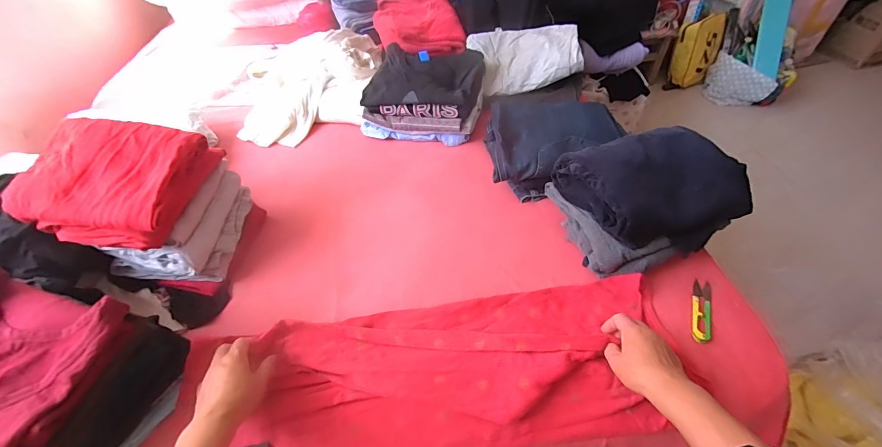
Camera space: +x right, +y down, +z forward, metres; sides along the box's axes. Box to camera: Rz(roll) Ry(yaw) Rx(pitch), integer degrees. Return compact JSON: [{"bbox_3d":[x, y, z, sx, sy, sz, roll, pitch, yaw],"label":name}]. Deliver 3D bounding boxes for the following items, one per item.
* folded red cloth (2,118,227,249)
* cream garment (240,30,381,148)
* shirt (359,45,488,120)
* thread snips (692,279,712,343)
[{"bbox_3d":[-0.469,-0.074,0.562,0.181,0.105,0.208,1,49,4],"label":"folded red cloth"},{"bbox_3d":[-0.346,-0.371,0.976,0.363,0.106,0.374,-7,49,-3],"label":"cream garment"},{"bbox_3d":[-0.037,-0.333,0.888,0.249,0.055,0.211,11,50,12],"label":"shirt"},{"bbox_3d":[0.404,0.131,0.583,0.026,0.006,0.115,18,52,18],"label":"thread snips"}]

